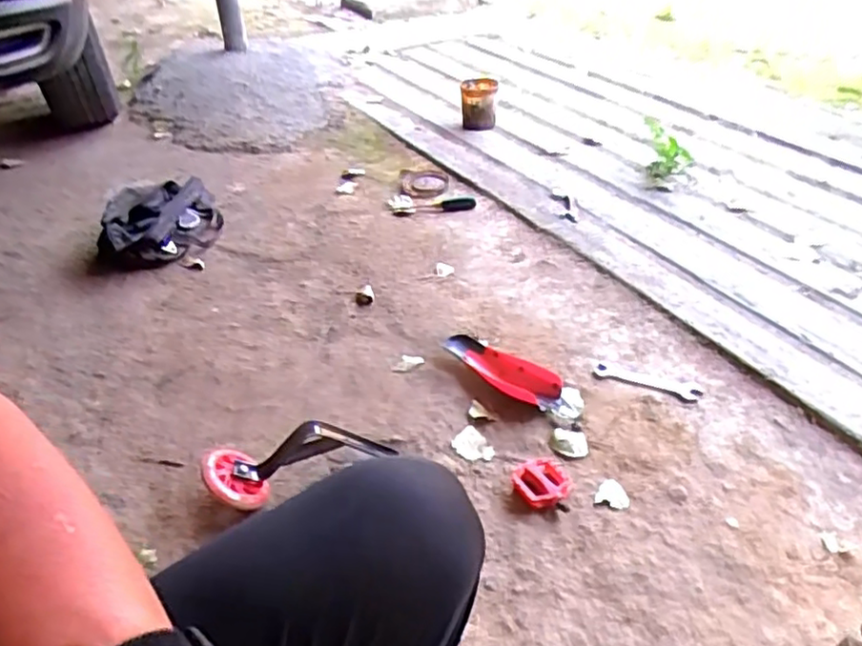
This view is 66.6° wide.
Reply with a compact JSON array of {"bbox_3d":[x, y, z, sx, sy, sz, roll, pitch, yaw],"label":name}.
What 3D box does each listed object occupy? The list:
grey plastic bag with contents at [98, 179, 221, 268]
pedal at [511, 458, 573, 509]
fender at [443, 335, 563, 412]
[{"bbox_3d":[-0.681,-0.284,1.684,0.260,0.125,0.349,-1,37,2],"label":"grey plastic bag with contents"},{"bbox_3d":[0.167,0.241,0.984,0.081,0.027,0.081,-1,39,1],"label":"pedal"},{"bbox_3d":[0.126,0.082,1.191,0.245,0.032,0.075,27,46,34],"label":"fender"}]

